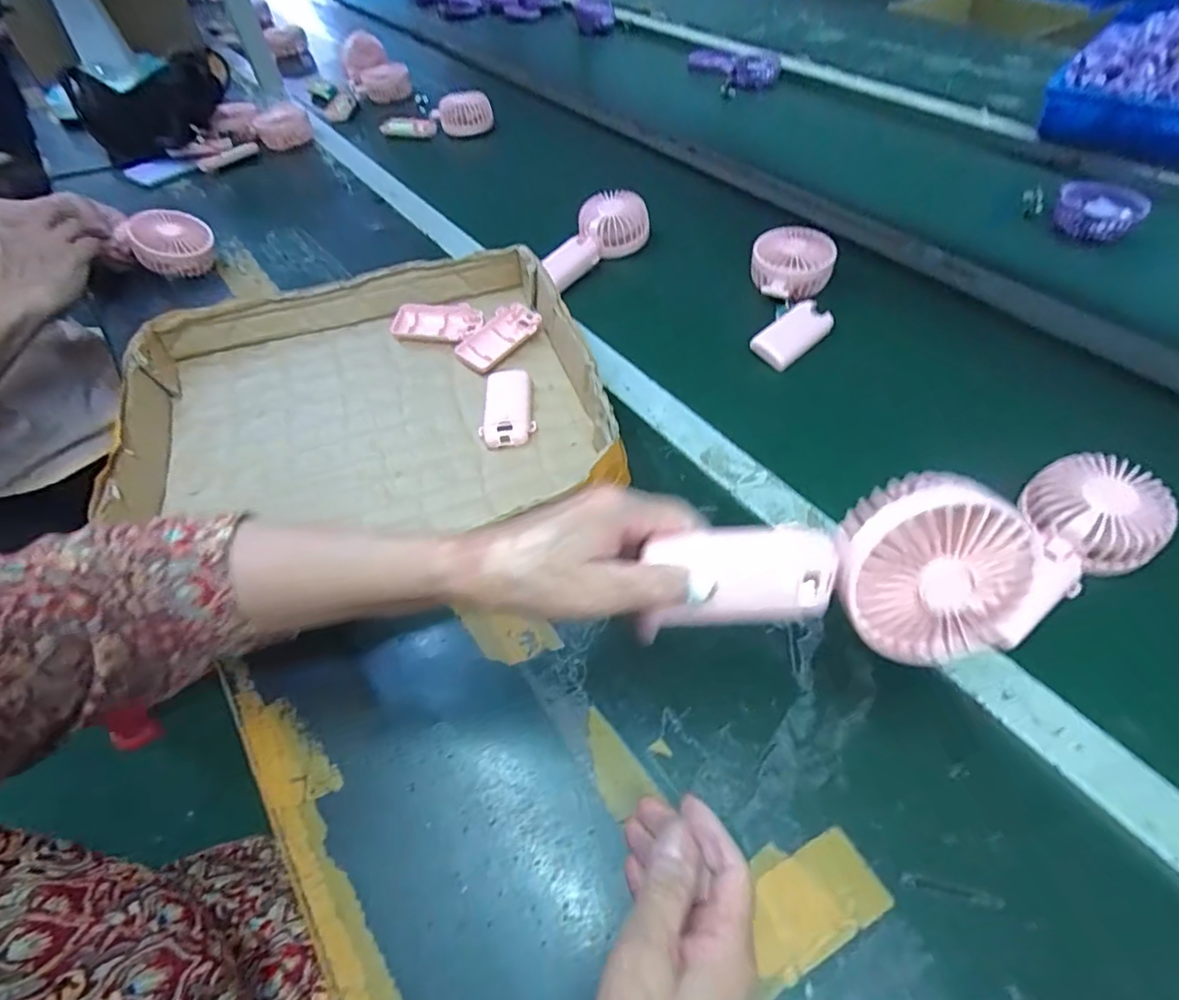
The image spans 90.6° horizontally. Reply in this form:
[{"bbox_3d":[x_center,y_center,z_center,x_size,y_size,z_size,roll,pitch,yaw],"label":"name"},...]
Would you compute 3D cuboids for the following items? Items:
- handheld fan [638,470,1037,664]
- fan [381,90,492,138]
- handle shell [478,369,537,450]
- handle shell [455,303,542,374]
[{"bbox_3d":[0.121,0.033,0.291,0.168,0.089,0.044,-3,14,8],"label":"handheld fan"},{"bbox_3d":[-0.257,-0.660,0.999,0.201,0.067,0.049,9,54,11],"label":"fan"},{"bbox_3d":[-0.077,-0.086,0.547,0.048,0.014,0.093,-8,51,-3],"label":"handle shell"},{"bbox_3d":[-0.096,-0.171,0.613,0.050,0.021,0.091,26,57,22],"label":"handle shell"}]

